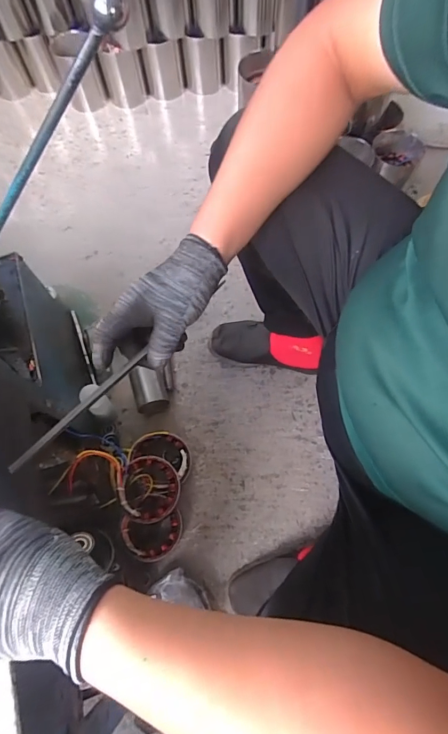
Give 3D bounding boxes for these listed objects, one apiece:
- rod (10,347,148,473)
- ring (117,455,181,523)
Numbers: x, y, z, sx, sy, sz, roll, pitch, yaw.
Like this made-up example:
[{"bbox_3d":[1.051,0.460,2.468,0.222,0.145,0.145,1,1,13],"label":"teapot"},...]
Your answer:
[{"bbox_3d":[-0.144,0.042,0.411,0.010,0.008,0.168,41,72,17],"label":"rod"},{"bbox_3d":[-0.139,0.227,0.764,0.112,0.028,0.118,2,69,-6],"label":"ring"}]

